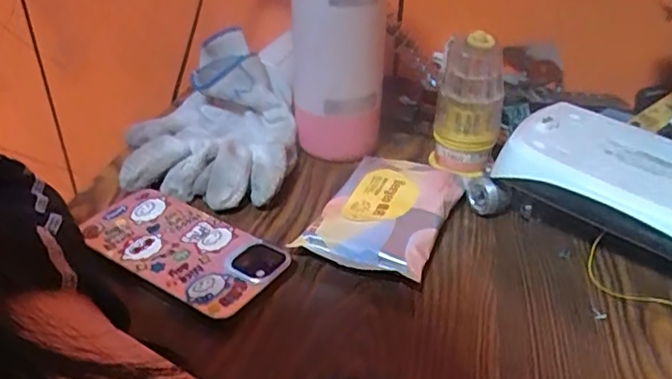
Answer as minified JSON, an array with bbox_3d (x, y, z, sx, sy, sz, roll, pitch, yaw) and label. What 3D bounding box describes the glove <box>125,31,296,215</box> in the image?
[{"bbox_3d":[-0.111,-0.066,0.504,0.147,0.065,0.200,-2,34,-4],"label":"glove"}]

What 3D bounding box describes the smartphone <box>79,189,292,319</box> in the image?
[{"bbox_3d":[-0.110,0.035,0.398,0.152,0.008,0.066,22,39,29],"label":"smartphone"}]

